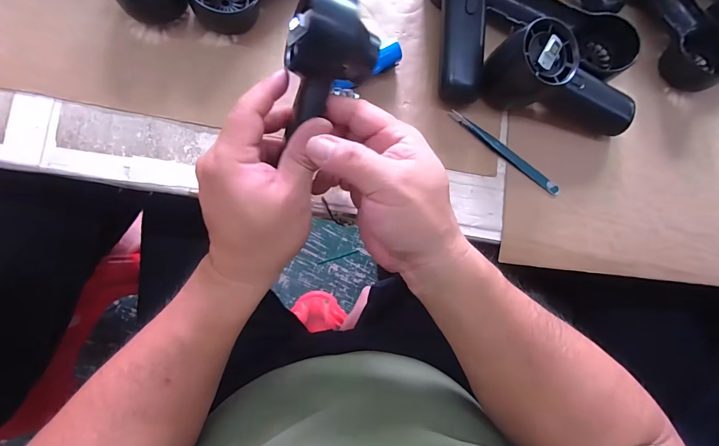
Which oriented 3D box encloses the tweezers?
[{"bbox_3d":[0.141,-0.067,0.341,0.128,0.008,0.010,36,82,-3],"label":"tweezers"}]

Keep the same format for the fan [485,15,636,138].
[{"bbox_3d":[0.191,-0.130,0.323,0.148,0.062,0.055,11,84,-6],"label":"fan"}]

